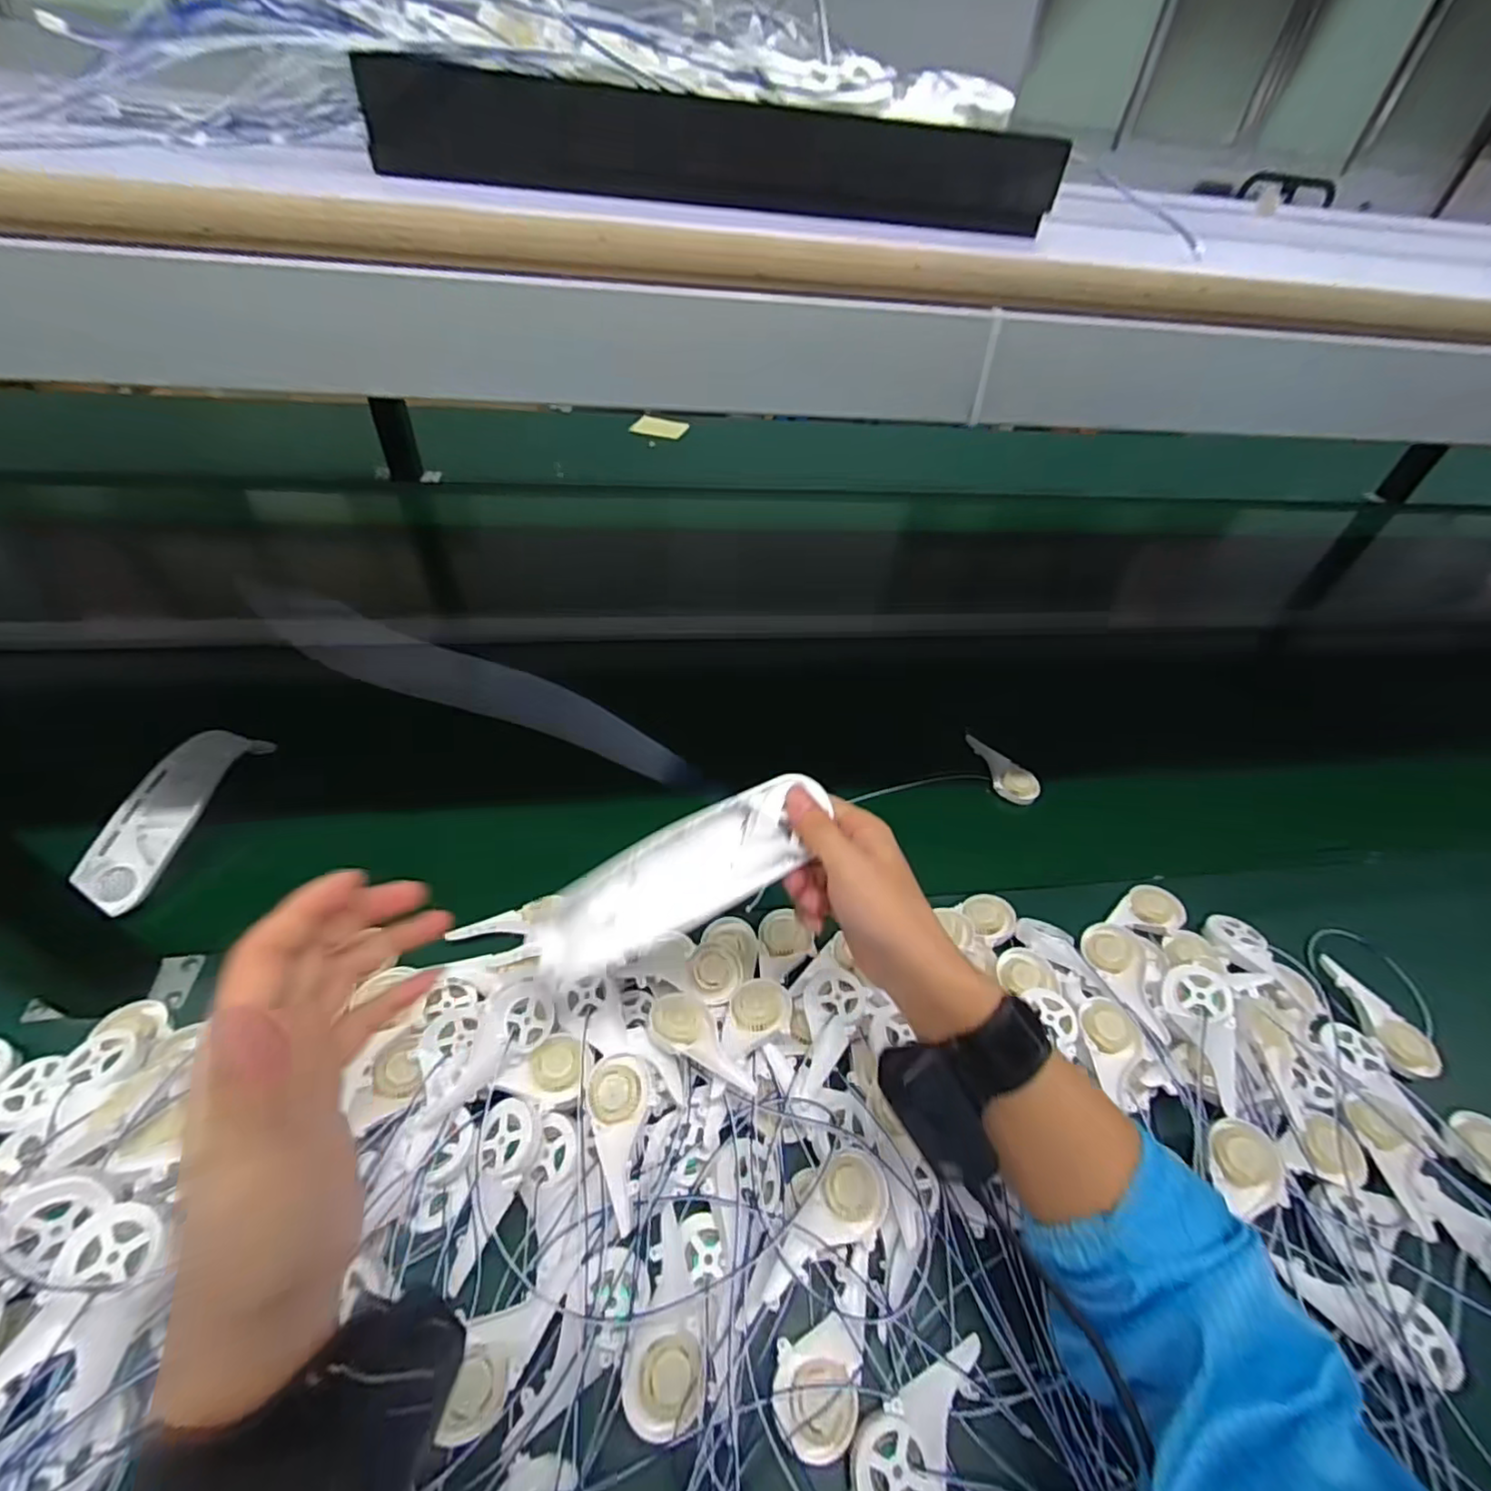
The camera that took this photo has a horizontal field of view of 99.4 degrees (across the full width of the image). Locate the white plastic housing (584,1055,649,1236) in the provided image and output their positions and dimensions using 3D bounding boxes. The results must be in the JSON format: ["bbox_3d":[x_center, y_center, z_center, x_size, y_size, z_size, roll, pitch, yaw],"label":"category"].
[{"bbox_3d":[-0.078,0.239,0.387,0.038,0.018,0.090,-3,46,-9],"label":"white plastic housing"}]

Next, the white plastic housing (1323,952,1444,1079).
[{"bbox_3d":[0.500,0.213,0.501,0.042,0.018,0.093,-5,46,-11],"label":"white plastic housing"}]

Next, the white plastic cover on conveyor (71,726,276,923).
[{"bbox_3d":[-0.494,0.051,0.551,0.063,0.055,0.180,10,45,4],"label":"white plastic cover on conveyor"}]

